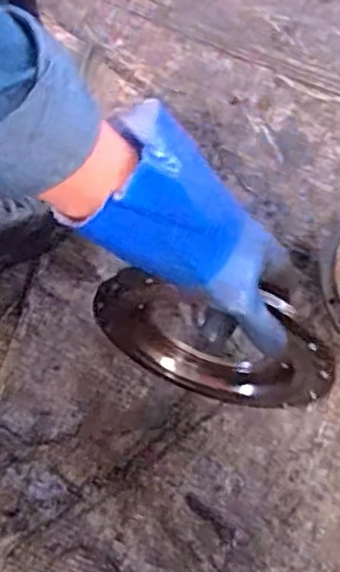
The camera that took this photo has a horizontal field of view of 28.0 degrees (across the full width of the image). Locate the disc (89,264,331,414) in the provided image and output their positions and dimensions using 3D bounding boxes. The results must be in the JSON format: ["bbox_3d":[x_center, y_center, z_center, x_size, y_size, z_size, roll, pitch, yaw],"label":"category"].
[{"bbox_3d":[0.035,0.052,0.593,0.208,0.173,0.048,17,71,9],"label":"disc"}]

